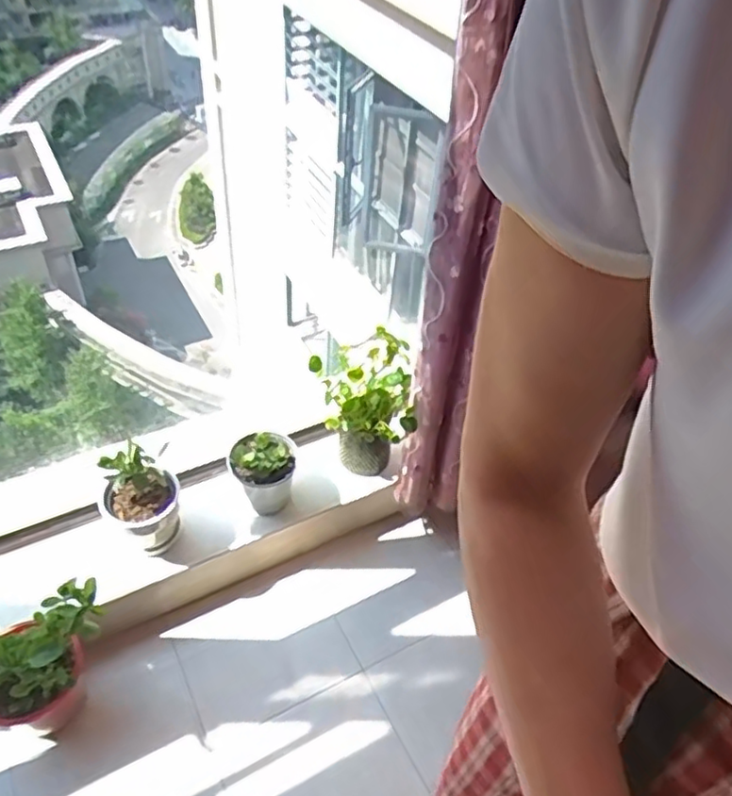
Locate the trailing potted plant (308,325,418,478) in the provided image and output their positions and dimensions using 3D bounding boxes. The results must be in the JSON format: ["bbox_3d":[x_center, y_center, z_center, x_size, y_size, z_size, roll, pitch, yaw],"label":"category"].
[{"bbox_3d":[-0.014,0.023,1.332,0.205,0.273,0.208,6,45,-1],"label":"trailing potted plant"}]

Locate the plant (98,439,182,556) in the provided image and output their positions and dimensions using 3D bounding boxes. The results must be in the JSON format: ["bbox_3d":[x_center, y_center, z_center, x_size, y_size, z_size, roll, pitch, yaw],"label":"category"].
[{"bbox_3d":[-0.407,0.177,1.188,0.133,0.218,0.131,-22,52,-25],"label":"plant"}]

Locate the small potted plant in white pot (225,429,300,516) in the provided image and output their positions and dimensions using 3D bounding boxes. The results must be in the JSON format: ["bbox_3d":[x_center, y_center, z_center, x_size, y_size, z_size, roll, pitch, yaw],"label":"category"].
[{"bbox_3d":[-0.201,0.141,1.299,0.126,0.139,0.136,3,46,-3],"label":"small potted plant in white pot"}]

